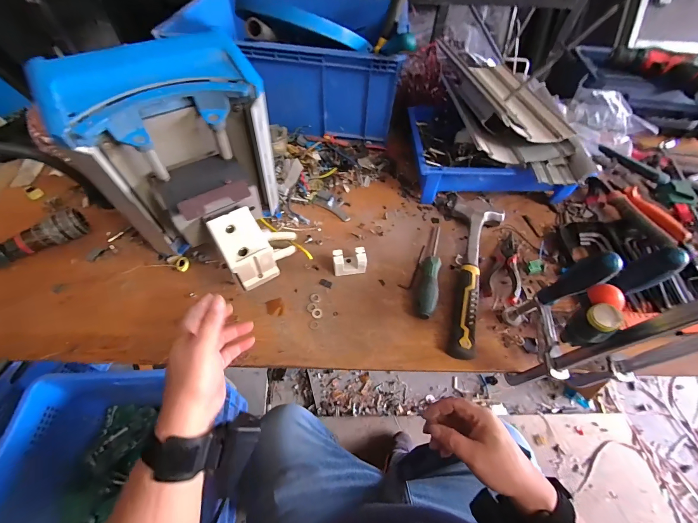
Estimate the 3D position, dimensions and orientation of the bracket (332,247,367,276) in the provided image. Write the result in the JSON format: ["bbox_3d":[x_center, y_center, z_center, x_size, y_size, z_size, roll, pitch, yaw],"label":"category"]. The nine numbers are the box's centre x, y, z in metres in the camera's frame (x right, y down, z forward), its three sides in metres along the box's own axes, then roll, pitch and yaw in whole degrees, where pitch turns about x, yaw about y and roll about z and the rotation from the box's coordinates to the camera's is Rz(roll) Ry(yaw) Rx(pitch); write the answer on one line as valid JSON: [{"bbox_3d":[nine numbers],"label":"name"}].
[{"bbox_3d":[0.001,0.002,0.503,0.054,0.037,0.038,-9,56,-9],"label":"bracket"}]

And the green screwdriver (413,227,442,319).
[{"bbox_3d":[0.140,0.012,0.512,0.031,0.025,0.184,16,56,8],"label":"green screwdriver"}]

